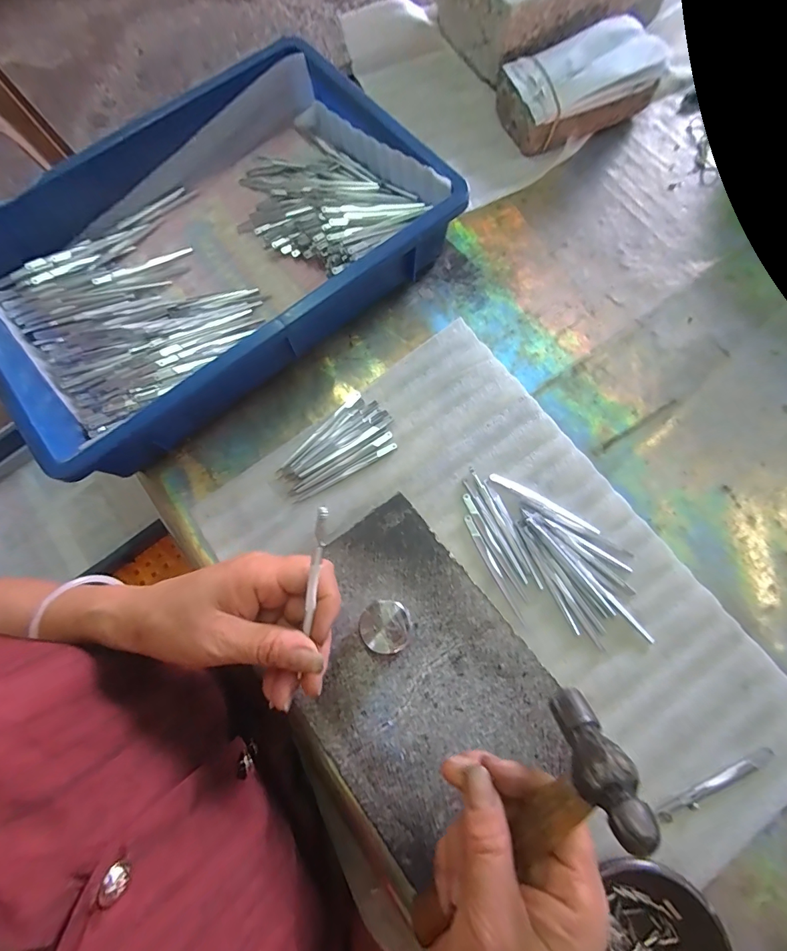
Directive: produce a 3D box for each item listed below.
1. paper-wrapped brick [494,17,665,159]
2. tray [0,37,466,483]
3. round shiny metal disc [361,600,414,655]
[{"bbox_3d":[0.208,-0.441,0.461,0.166,0.060,0.098,-23,75,-6],"label":"paper-wrapped brick"},{"bbox_3d":[-0.176,-0.221,0.396,0.430,0.075,0.278,-37,77,-10],"label":"tray"},{"bbox_3d":[-0.004,0.103,0.280,0.034,0.023,0.033,-1,75,2],"label":"round shiny metal disc"}]

